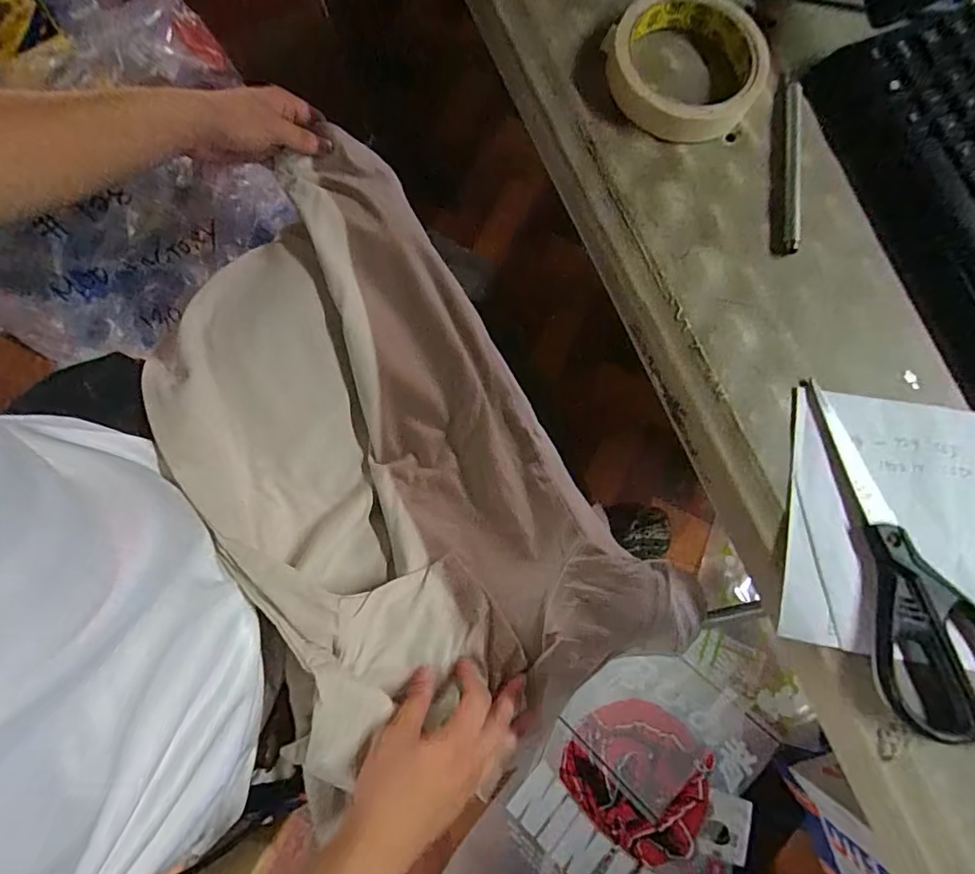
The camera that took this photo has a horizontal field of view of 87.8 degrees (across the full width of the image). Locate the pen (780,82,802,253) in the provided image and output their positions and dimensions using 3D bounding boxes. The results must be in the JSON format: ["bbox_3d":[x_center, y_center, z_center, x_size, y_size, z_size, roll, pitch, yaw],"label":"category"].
[{"bbox_3d":[0.184,-0.163,0.306,0.011,0.008,0.108,8,79,1],"label":"pen"}]

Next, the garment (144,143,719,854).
[{"bbox_3d":[-0.074,0.015,0.468,0.319,0.187,0.572,-31,81,-6],"label":"garment"}]

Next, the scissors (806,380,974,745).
[{"bbox_3d":[0.215,0.062,0.263,0.058,0.014,0.191,-14,80,-3],"label":"scissors"}]

